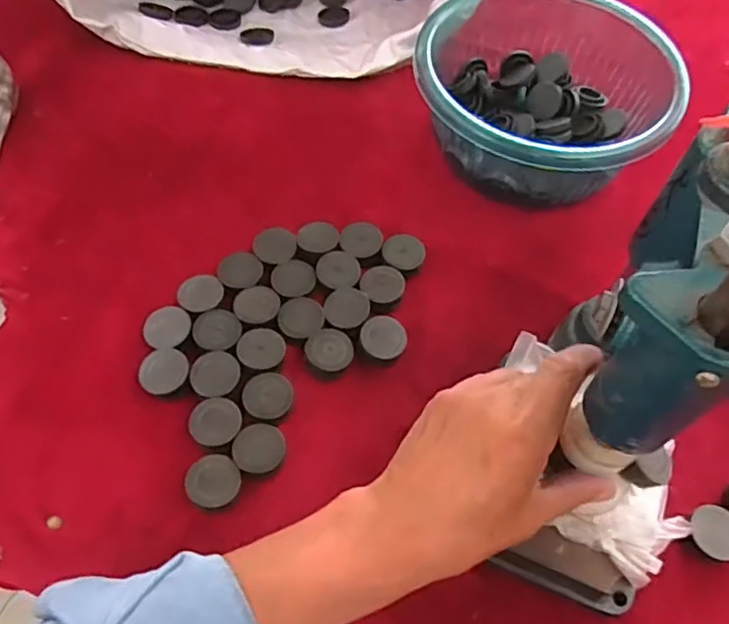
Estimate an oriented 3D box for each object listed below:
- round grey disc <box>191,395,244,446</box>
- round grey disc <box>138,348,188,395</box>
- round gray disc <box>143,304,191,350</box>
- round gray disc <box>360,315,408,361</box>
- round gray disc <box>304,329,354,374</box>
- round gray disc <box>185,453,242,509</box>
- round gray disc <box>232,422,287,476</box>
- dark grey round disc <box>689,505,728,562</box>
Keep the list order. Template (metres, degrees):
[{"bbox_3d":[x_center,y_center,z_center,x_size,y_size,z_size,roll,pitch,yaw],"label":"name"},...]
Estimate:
[{"bbox_3d":[-0.097,0.070,0.398,0.033,0.004,0.031,1,61,-1],"label":"round grey disc"},{"bbox_3d":[-0.135,0.039,0.413,0.032,0.004,0.032,1,61,-1],"label":"round grey disc"},{"bbox_3d":[-0.139,0.011,0.436,0.031,0.009,0.035,-28,65,-16],"label":"round gray disc"},{"bbox_3d":[0.014,0.018,0.439,0.032,0.010,0.032,1,61,-1],"label":"round gray disc"},{"bbox_3d":[-0.024,0.026,0.429,0.033,0.004,0.030,1,61,-1],"label":"round gray disc"},{"bbox_3d":[-0.093,0.103,0.380,0.032,0.004,0.031,1,61,-1],"label":"round gray disc"},{"bbox_3d":[-0.067,0.087,0.394,0.032,0.005,0.032,1,61,-1],"label":"round gray disc"},{"bbox_3d":[0.217,0.138,0.382,0.031,0.018,0.032,1,61,-1],"label":"dark grey round disc"}]

